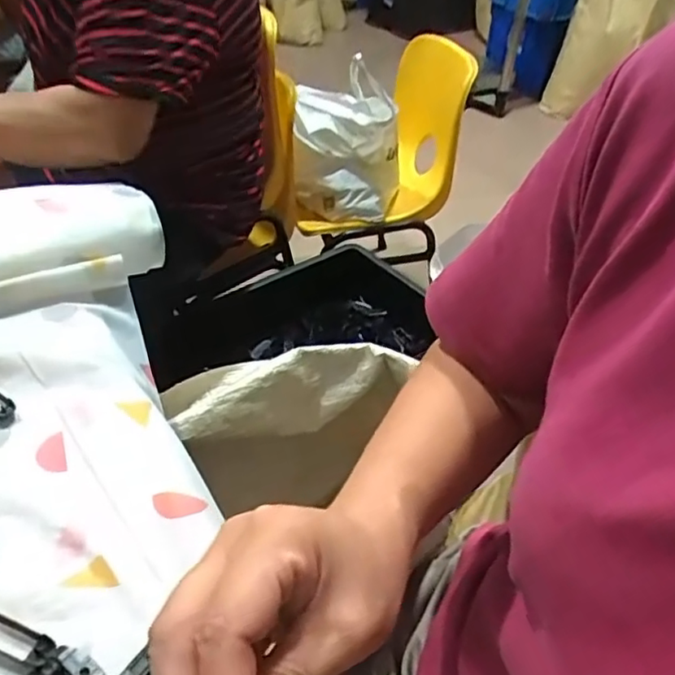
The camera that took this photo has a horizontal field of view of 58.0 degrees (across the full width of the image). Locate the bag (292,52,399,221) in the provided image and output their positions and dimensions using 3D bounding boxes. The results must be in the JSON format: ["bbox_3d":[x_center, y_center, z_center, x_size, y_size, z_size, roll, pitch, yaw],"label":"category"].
[{"bbox_3d":[0.026,-0.365,1.202,0.220,0.276,0.141,2,41,-3],"label":"bag"}]

